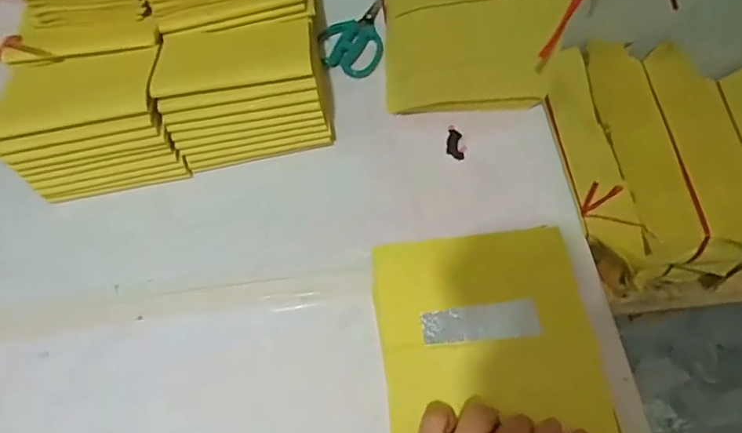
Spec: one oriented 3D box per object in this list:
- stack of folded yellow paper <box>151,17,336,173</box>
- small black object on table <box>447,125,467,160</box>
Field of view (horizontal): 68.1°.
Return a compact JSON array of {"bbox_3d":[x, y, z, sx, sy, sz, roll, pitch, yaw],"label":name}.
[{"bbox_3d":[-0.134,-0.140,0.593,0.158,0.086,0.131,-8,63,-2],"label":"stack of folded yellow paper"},{"bbox_3d":[0.094,-0.081,0.603,0.020,0.004,0.042,5,63,4],"label":"small black object on table"}]

